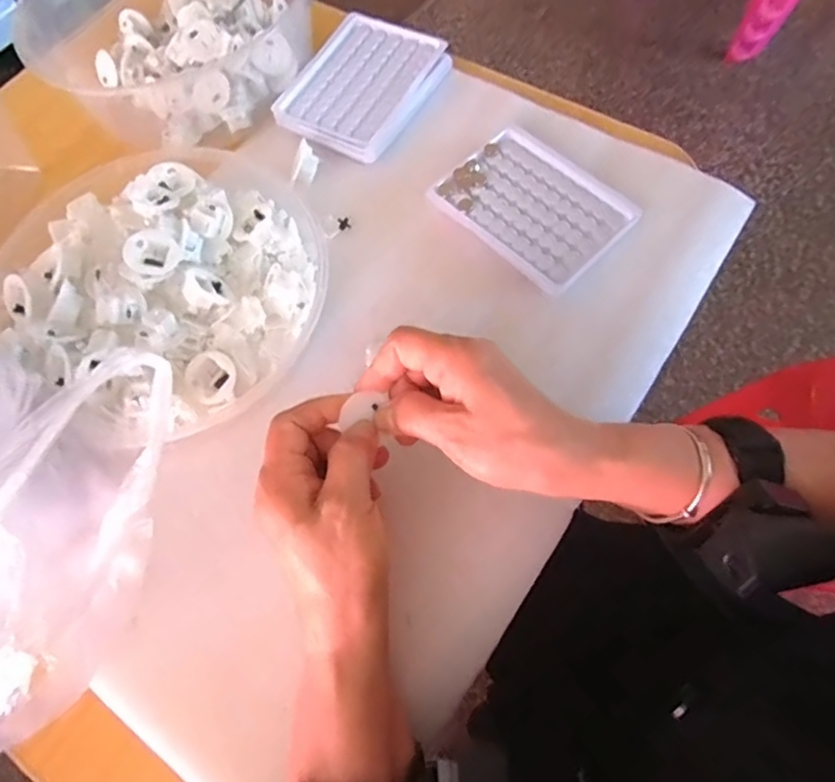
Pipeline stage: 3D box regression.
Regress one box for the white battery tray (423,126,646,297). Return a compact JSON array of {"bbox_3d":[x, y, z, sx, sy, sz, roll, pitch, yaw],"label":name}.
[{"bbox_3d":[0.086,-0.138,0.414,0.099,0.017,0.125,-42,72,-13],"label":"white battery tray"}]

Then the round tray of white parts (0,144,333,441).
[{"bbox_3d":[-0.178,-0.086,0.387,0.233,0.041,0.202,32,73,15],"label":"round tray of white parts"}]

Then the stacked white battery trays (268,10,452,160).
[{"bbox_3d":[-0.044,-0.256,0.465,0.104,0.015,0.136,29,75,7],"label":"stacked white battery trays"}]

